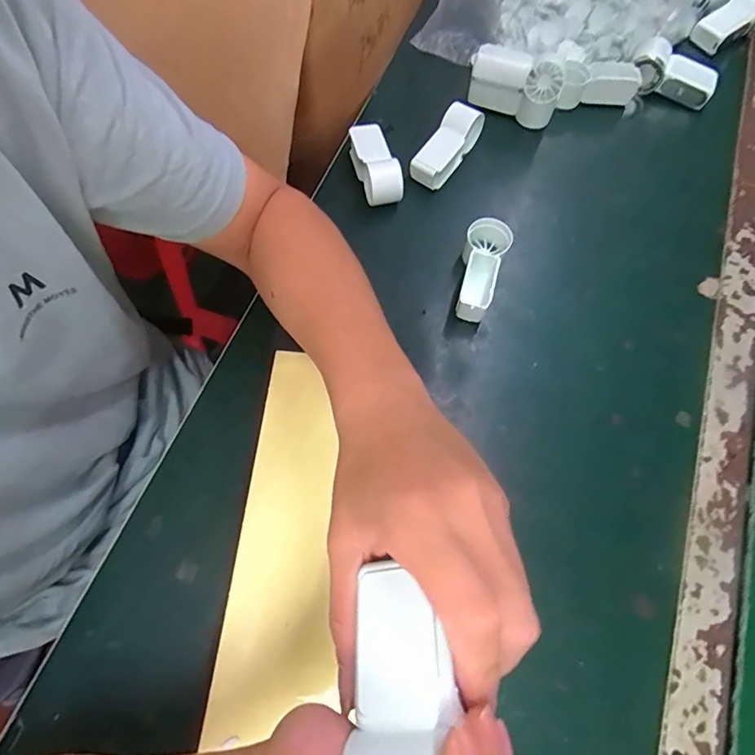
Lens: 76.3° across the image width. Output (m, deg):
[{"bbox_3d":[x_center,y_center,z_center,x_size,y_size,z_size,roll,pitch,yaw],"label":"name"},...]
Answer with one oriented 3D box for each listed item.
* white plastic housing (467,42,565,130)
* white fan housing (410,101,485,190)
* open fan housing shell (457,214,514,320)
[{"bbox_3d":[0.147,-0.310,0.514,0.093,0.057,0.038,25,68,9],"label":"white plastic housing"},{"bbox_3d":[0.070,-0.235,0.489,0.036,0.029,0.090,34,82,12],"label":"white fan housing"},{"bbox_3d":[0.092,-0.098,0.440,0.039,0.041,0.095,21,67,7],"label":"open fan housing shell"}]

